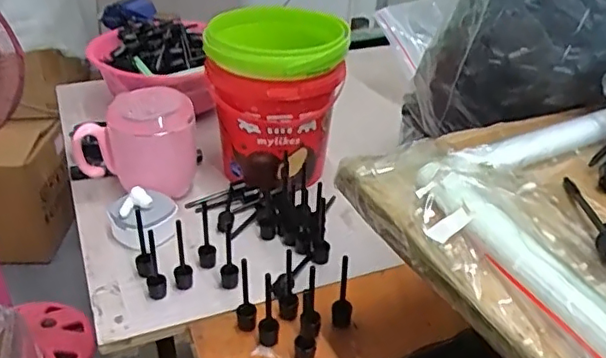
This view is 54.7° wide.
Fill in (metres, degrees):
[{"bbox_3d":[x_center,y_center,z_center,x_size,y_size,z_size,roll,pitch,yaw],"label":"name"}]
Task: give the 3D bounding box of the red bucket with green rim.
[{"bbox_3d":[-0.027,-0.084,0.600,0.126,0.148,0.136,1,33,-1],"label":"red bucket with green rim"}]

